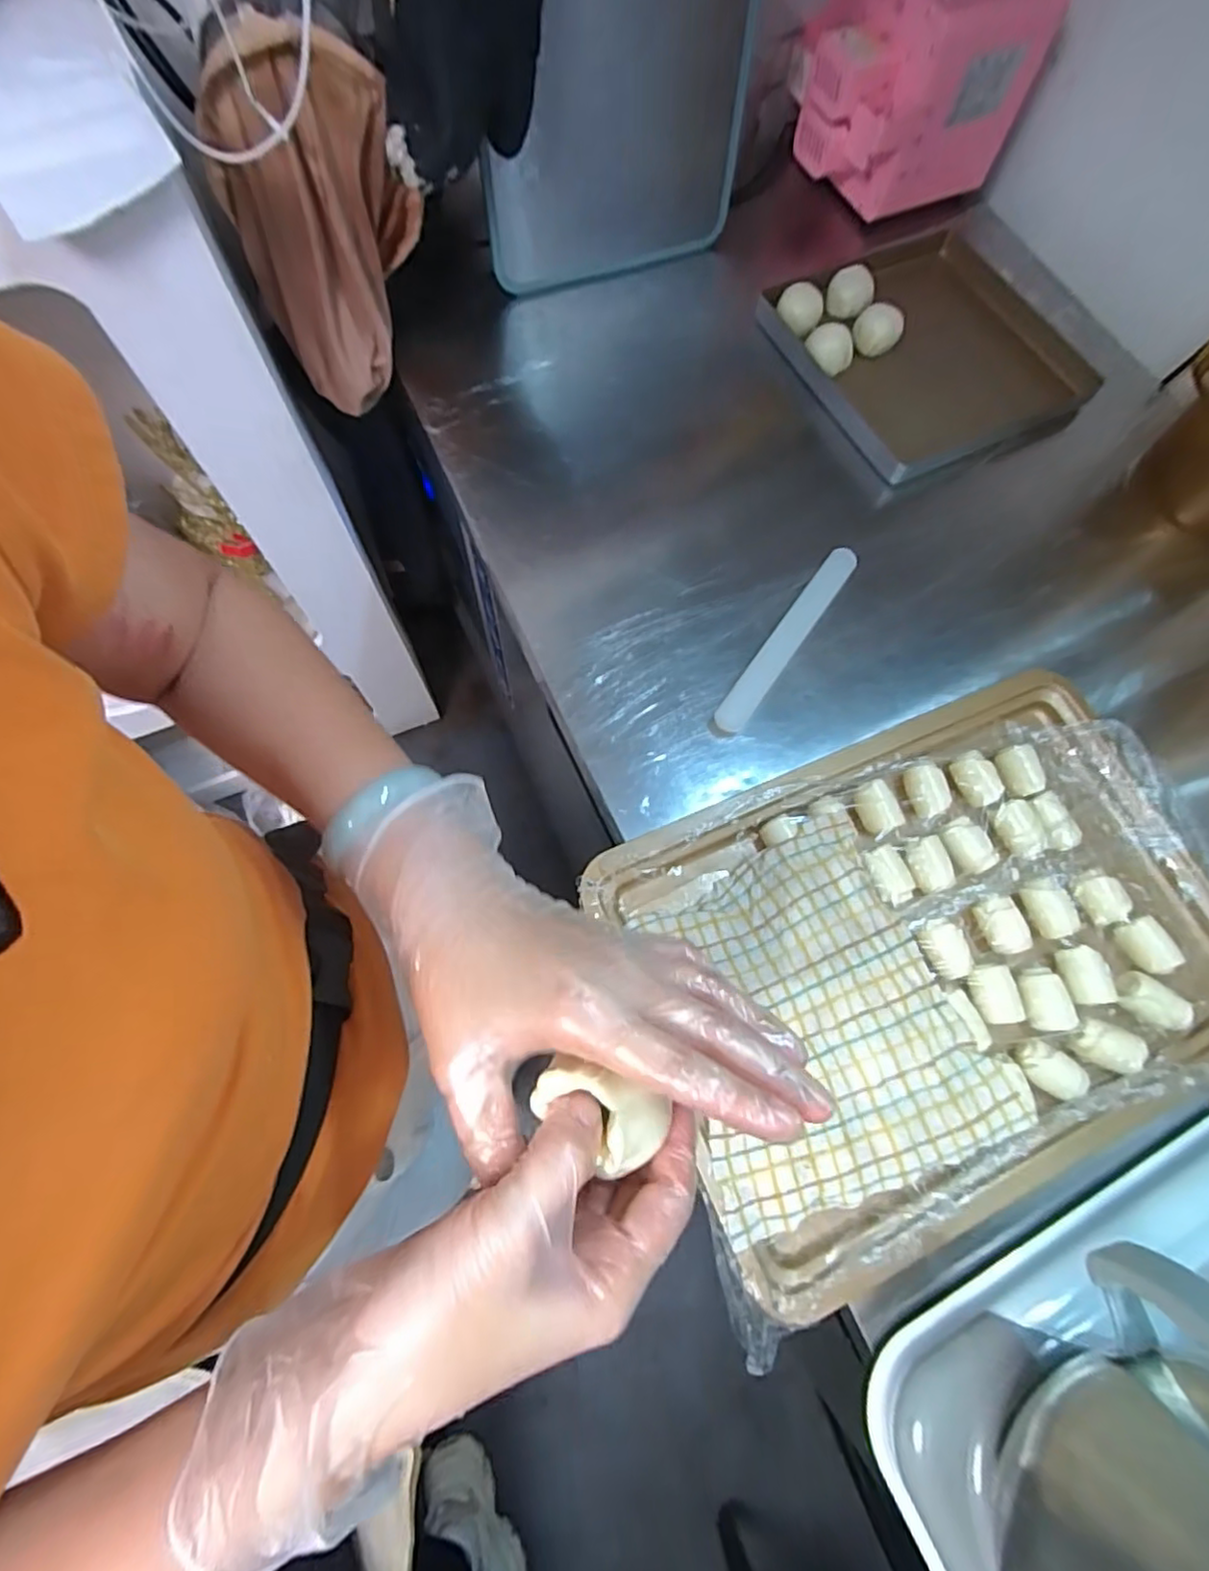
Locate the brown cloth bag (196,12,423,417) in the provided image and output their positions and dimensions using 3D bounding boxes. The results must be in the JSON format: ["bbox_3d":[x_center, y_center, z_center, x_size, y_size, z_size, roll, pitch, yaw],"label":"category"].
[{"bbox_3d":[-0.260,-0.518,0.620,0.168,0.253,0.103,-20,74,-9],"label":"brown cloth bag"}]

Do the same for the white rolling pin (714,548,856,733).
[{"bbox_3d":[0.167,-0.136,0.596,0.027,0.021,0.213,35,74,9],"label":"white rolling pin"}]

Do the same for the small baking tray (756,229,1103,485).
[{"bbox_3d":[0.358,-0.487,0.720,0.292,0.044,0.287,-24,74,-10],"label":"small baking tray"}]

